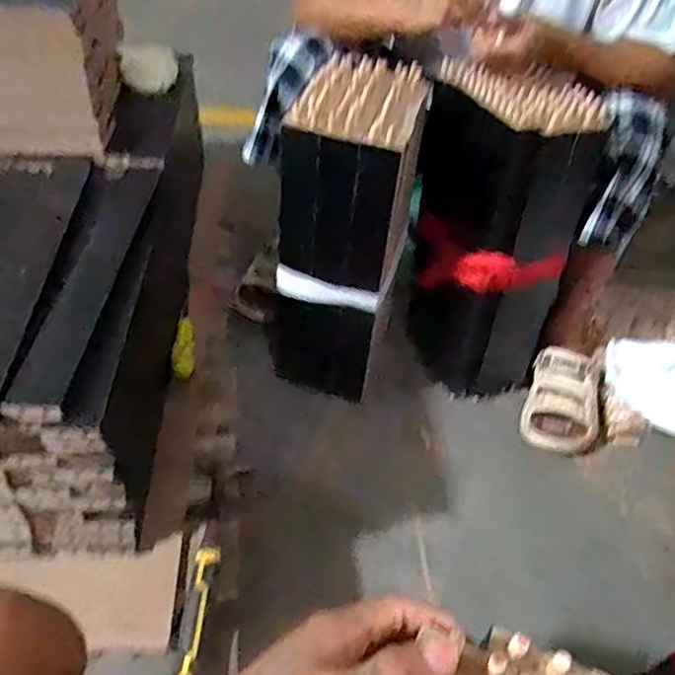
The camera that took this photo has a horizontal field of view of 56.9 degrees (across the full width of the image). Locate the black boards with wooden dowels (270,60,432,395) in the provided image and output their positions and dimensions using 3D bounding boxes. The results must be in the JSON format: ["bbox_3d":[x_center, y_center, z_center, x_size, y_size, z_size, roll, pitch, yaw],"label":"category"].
[{"bbox_3d":[0.013,-0.150,0.960,0.164,0.461,0.213,14,43,9],"label":"black boards with wooden dowels"}]

